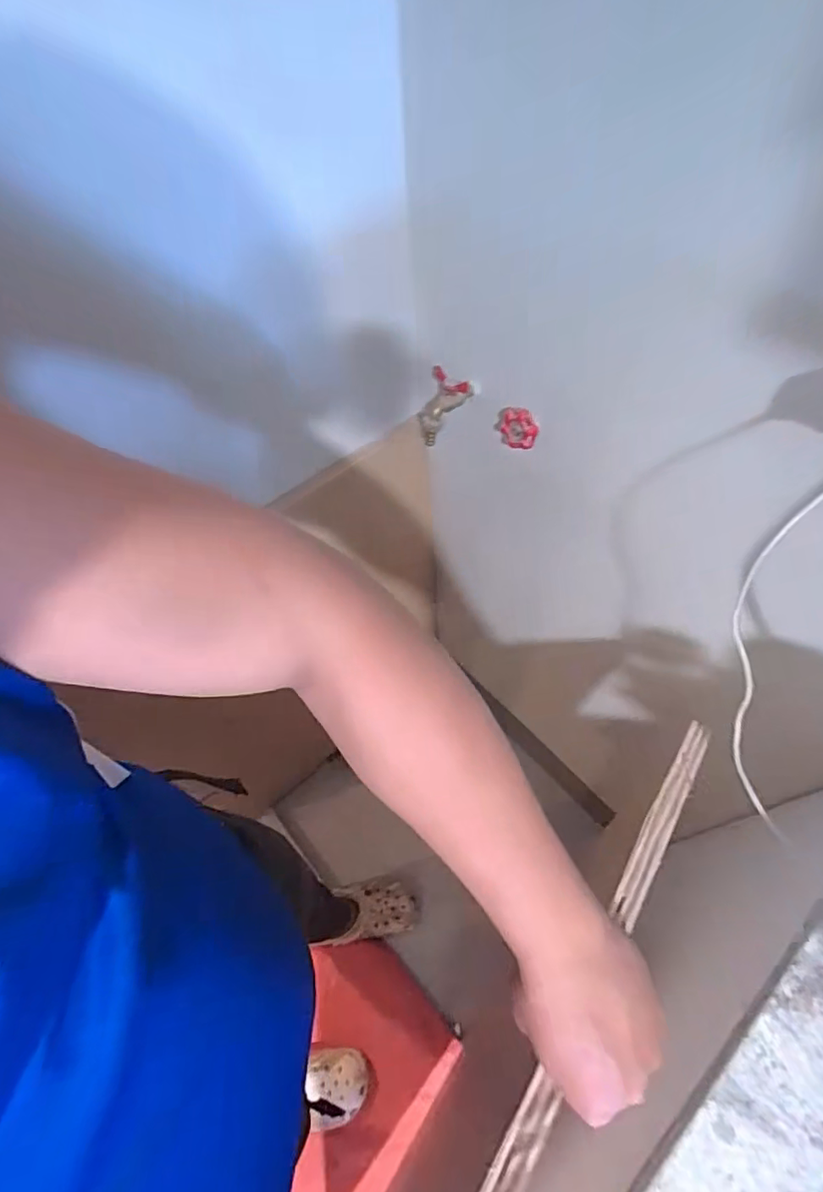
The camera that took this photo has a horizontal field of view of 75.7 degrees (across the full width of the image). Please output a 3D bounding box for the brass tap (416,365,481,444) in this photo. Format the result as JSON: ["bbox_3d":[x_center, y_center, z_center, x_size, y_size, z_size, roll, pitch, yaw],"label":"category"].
[{"bbox_3d":[0.047,-0.240,0.674,0.055,0.074,0.065,20,61,15],"label":"brass tap"}]

